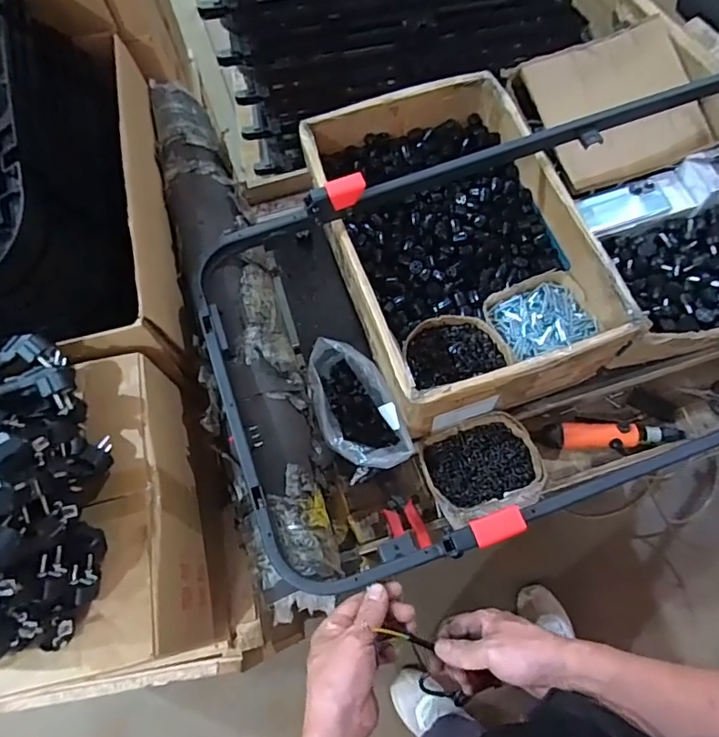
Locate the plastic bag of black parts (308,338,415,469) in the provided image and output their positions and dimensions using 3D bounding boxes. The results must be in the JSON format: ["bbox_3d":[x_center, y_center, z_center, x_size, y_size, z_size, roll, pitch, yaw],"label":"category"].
[{"bbox_3d":[-0.010,0.060,0.814,0.111,0.100,0.214,-24,69,-7],"label":"plastic bag of black parts"}]

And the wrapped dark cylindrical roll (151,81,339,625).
[{"bbox_3d":[-0.179,-0.102,0.775,0.126,0.090,0.863,-19,68,-5],"label":"wrapped dark cylindrical roll"}]

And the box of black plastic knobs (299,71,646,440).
[{"bbox_3d":[0.148,-0.206,0.852,0.363,0.132,0.538,-20,69,-5],"label":"box of black plastic knobs"}]

